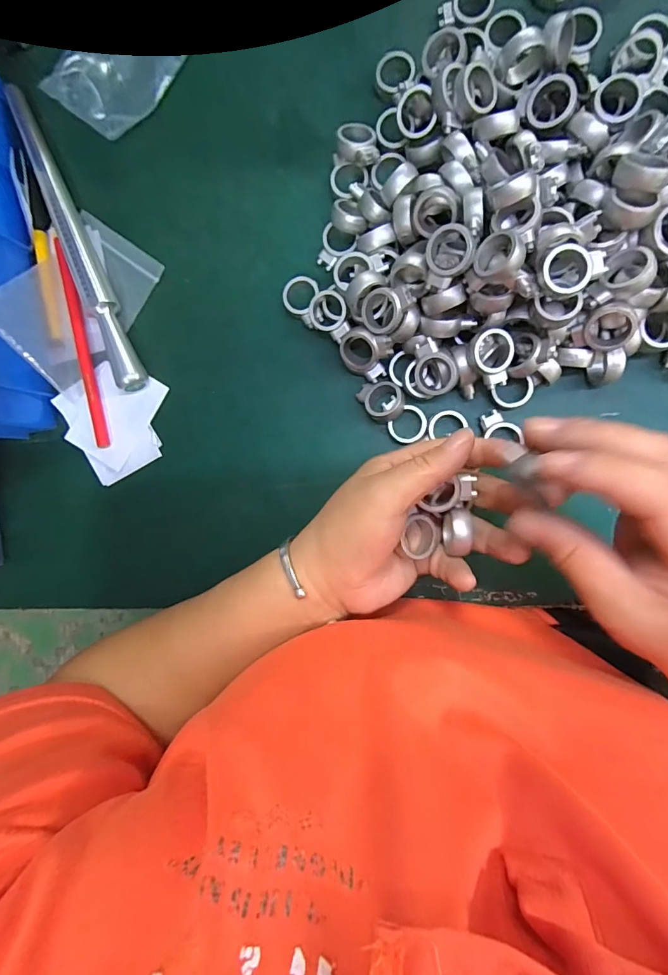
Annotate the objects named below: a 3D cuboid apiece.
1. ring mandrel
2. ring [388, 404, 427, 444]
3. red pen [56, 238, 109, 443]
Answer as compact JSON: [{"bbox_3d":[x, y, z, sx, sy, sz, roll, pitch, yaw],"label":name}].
[{"bbox_3d":[-0.188,-0.179,0.313,0.020,0.022,0.232,-23,89,9],"label":"ring mandrel"},{"bbox_3d":[0.050,-0.041,0.290,0.023,0.005,0.025,0,92,9],"label":"ring"},{"bbox_3d":[-0.186,-0.105,0.319,0.012,0.012,0.150,-12,90,9],"label":"red pen"}]

